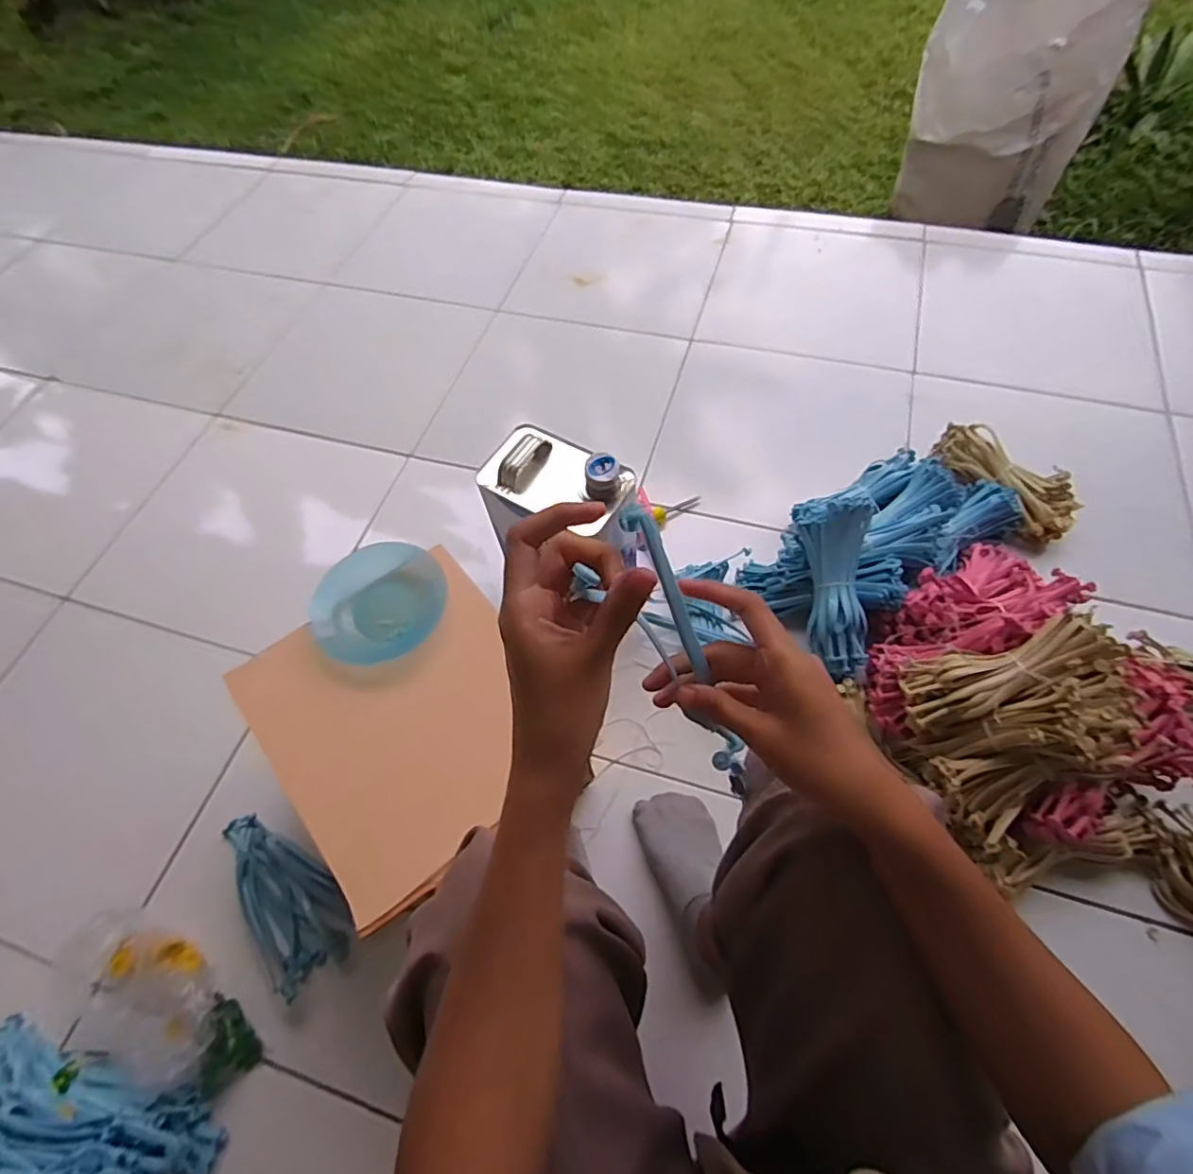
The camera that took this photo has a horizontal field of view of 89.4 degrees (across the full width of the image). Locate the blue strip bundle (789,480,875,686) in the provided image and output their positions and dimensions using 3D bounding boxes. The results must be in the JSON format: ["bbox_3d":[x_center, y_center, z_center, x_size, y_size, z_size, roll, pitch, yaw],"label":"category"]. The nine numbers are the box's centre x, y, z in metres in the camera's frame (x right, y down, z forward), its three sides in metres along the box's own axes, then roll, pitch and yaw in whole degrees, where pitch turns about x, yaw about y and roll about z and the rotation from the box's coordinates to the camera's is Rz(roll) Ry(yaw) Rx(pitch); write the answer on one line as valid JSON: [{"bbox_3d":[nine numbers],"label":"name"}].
[{"bbox_3d":[0.304,0.001,0.763,0.085,0.052,0.225,-4,91,2],"label":"blue strip bundle"}]

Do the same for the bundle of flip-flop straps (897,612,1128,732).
[{"bbox_3d":[0.425,0.087,0.630,0.207,0.049,0.079,-23,59,18],"label":"bundle of flip-flop straps"}]

